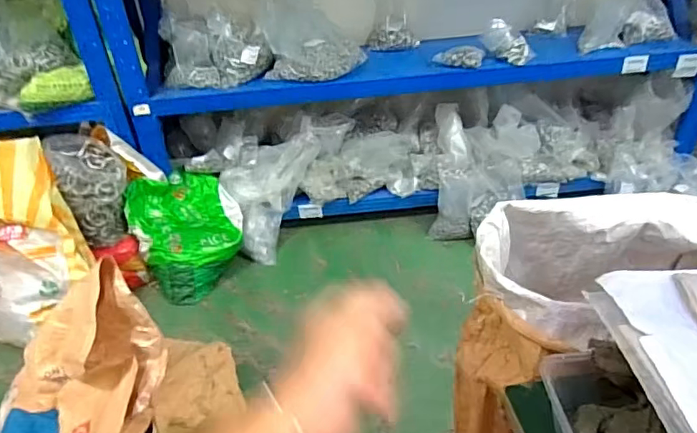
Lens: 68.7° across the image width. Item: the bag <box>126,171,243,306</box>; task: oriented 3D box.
[{"bbox_3d":[-0.546,0.055,1.775,0.342,0.291,0.311,-23,39,-26],"label":"bag"}]

